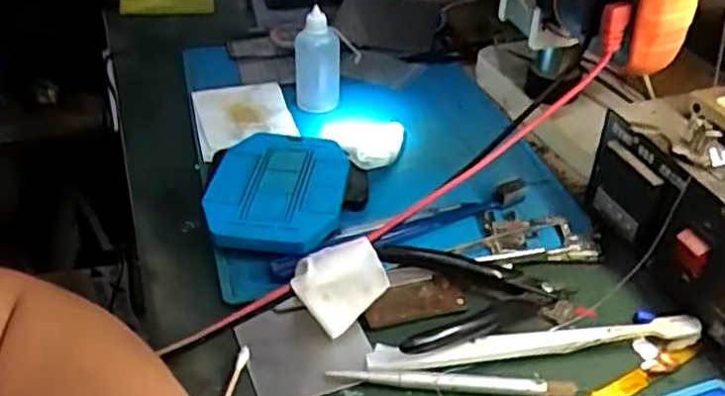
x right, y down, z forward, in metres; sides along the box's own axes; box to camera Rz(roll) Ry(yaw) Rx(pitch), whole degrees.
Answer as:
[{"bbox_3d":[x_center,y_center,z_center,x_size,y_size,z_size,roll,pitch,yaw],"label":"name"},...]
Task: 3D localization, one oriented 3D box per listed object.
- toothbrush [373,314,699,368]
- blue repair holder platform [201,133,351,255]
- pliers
[{"bbox_3d":[0.095,0.079,0.393,0.182,0.011,0.019,-4,36,-5],"label":"toothbrush"},{"bbox_3d":[-0.057,-0.002,0.486,0.088,0.030,0.114,3,36,5],"label":"blue repair holder platform"},{"bbox_3d":[0.068,0.055,0.418,0.107,0.022,0.071,-8,37,-10],"label":"pliers"}]

